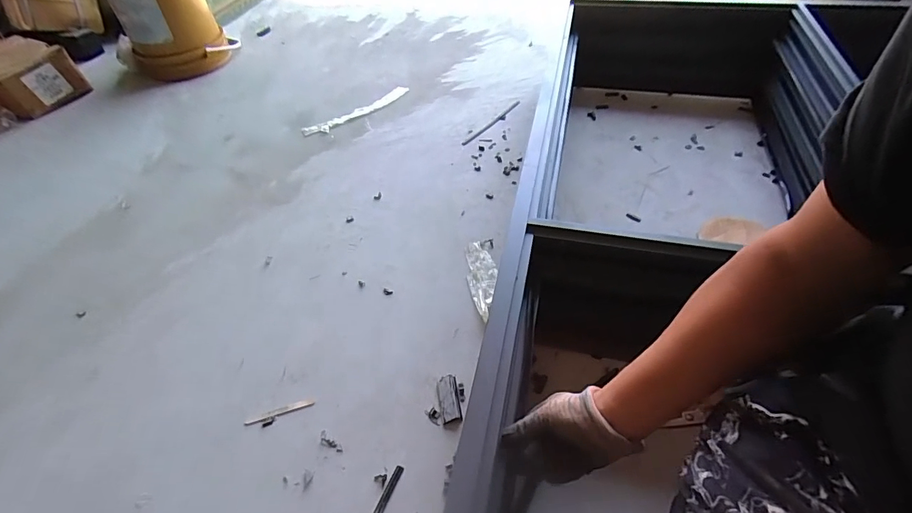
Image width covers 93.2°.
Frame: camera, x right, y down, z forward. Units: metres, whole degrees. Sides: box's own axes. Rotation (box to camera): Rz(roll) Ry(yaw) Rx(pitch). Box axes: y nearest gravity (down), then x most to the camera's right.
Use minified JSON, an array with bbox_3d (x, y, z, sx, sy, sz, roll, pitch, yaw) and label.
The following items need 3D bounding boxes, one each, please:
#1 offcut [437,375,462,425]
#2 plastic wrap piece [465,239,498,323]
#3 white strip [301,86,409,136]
[{"bbox_3d":[-0.012,0.228,0.693,0.033,0.014,0.075,-9,48,-4],"label":"offcut"},{"bbox_3d":[0.053,0.038,0.863,0.059,0.014,0.205,-2,48,2],"label":"plastic wrap piece"},{"bbox_3d":[-0.303,-0.453,1.333,0.363,0.017,0.072,-31,53,-22],"label":"white strip"}]

